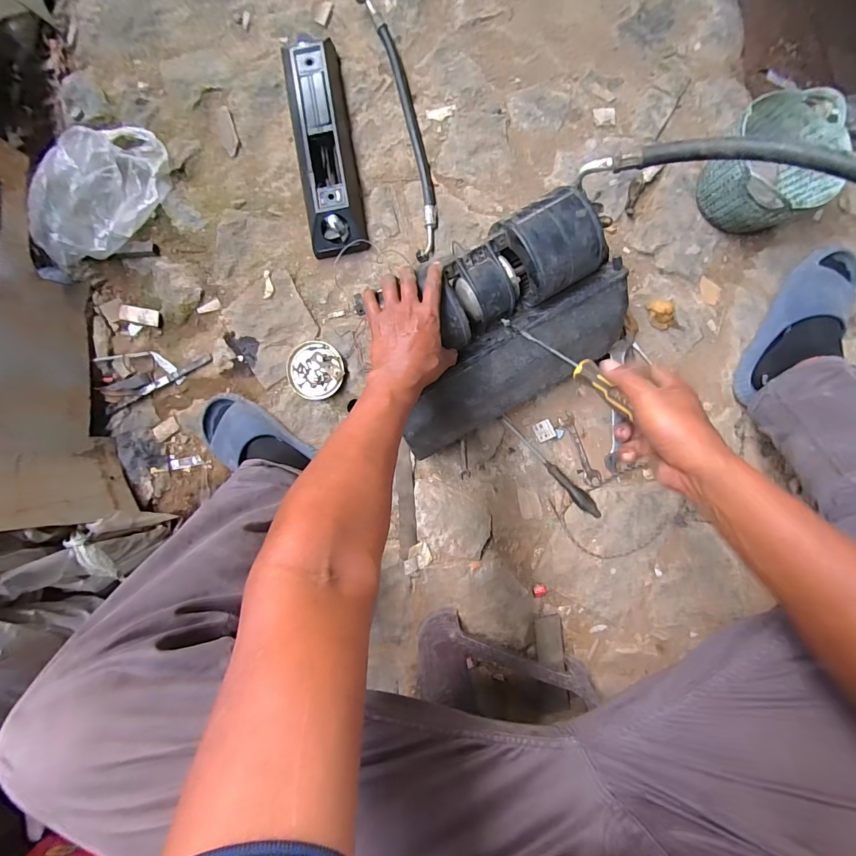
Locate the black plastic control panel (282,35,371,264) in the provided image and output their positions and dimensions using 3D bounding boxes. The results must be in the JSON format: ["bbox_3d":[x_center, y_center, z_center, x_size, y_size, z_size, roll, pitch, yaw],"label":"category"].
[{"bbox_3d":[-0.192,-0.515,0.756,0.106,0.062,0.383,-9,89,2],"label":"black plastic control panel"}]

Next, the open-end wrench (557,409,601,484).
[{"bbox_3d":[0.287,0.040,0.778,0.031,0.006,0.140,-23,89,2],"label":"open-end wrench"}]

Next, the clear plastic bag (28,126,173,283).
[{"bbox_3d":[-0.599,-0.412,0.741,0.144,0.118,0.327,26,91,2],"label":"clear plastic bag"}]

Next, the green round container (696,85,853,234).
[{"bbox_3d":[0.583,-0.434,0.701,0.173,0.136,0.184,0,90,2],"label":"green round container"}]

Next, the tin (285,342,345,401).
[{"bbox_3d":[-0.208,-0.107,0.767,0.101,0.021,0.105,0,90,2],"label":"tin"}]

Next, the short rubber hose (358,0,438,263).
[{"bbox_3d":[-0.045,-0.563,0.771,0.059,0.024,0.496,-13,89,2],"label":"short rubber hose"}]

